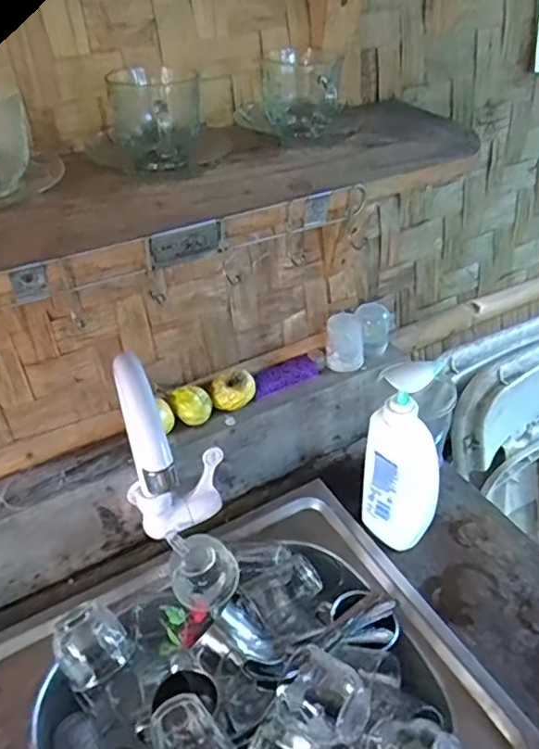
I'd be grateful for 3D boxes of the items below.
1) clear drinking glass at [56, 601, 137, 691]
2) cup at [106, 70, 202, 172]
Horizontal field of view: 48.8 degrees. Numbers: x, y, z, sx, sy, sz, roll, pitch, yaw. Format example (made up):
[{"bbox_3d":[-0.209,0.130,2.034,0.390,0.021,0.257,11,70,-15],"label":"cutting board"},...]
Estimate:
[{"bbox_3d":[-0.184,0.283,0.625,0.074,0.068,0.064,-25,44,-26],"label":"clear drinking glass"},{"bbox_3d":[-0.098,-0.218,0.520,0.076,0.073,0.076,-6,39,-5],"label":"cup"}]

